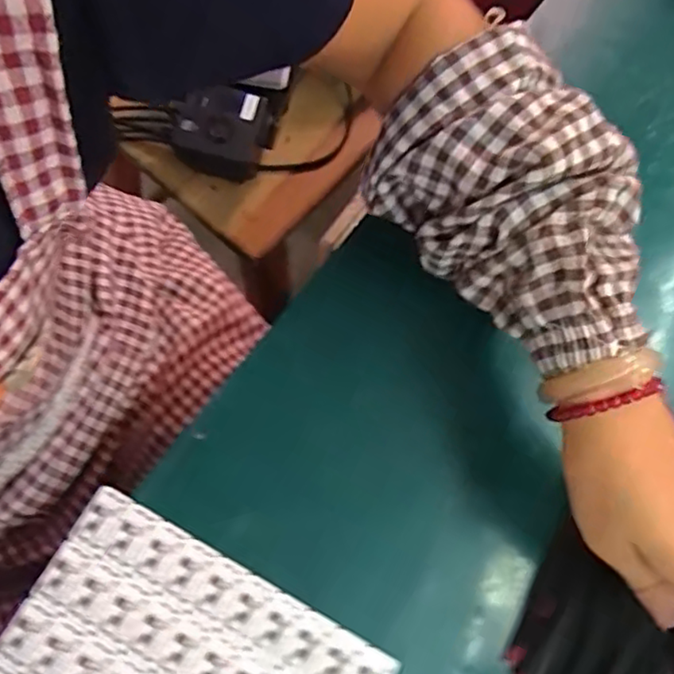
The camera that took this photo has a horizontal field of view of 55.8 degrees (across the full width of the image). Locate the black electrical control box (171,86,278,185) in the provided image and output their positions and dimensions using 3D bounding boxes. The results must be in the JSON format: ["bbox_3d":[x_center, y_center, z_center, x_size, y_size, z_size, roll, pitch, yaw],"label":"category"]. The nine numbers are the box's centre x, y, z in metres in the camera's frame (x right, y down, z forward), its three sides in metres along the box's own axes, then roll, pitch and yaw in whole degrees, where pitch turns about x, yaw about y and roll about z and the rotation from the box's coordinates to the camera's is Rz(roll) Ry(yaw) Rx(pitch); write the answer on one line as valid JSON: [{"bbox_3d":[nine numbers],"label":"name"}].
[{"bbox_3d":[-0.112,-0.199,0.635,0.092,0.059,0.069,10,76,0],"label":"black electrical control box"}]

